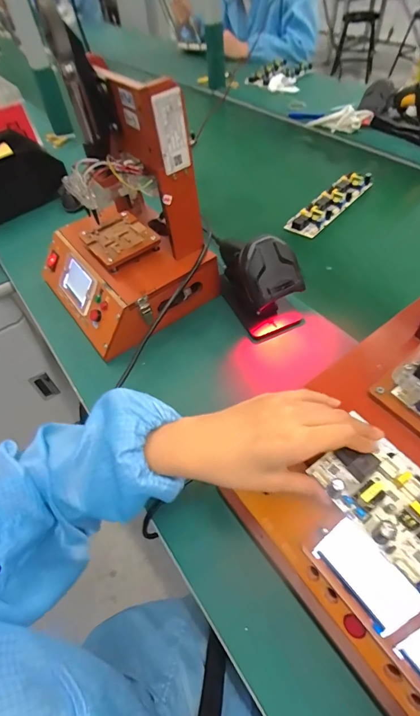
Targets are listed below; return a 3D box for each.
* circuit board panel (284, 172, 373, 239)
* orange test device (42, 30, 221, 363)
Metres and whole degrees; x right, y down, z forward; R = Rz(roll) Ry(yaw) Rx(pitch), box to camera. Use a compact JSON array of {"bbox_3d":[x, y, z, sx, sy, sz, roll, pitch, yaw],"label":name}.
[{"bbox_3d":[0.244,-0.313,0.718,0.060,0.021,0.235,33,62,27],"label":"circuit board panel"},{"bbox_3d":[-0.140,-0.198,0.493,0.210,0.271,0.252,-33,56,-18],"label":"orange test device"}]

